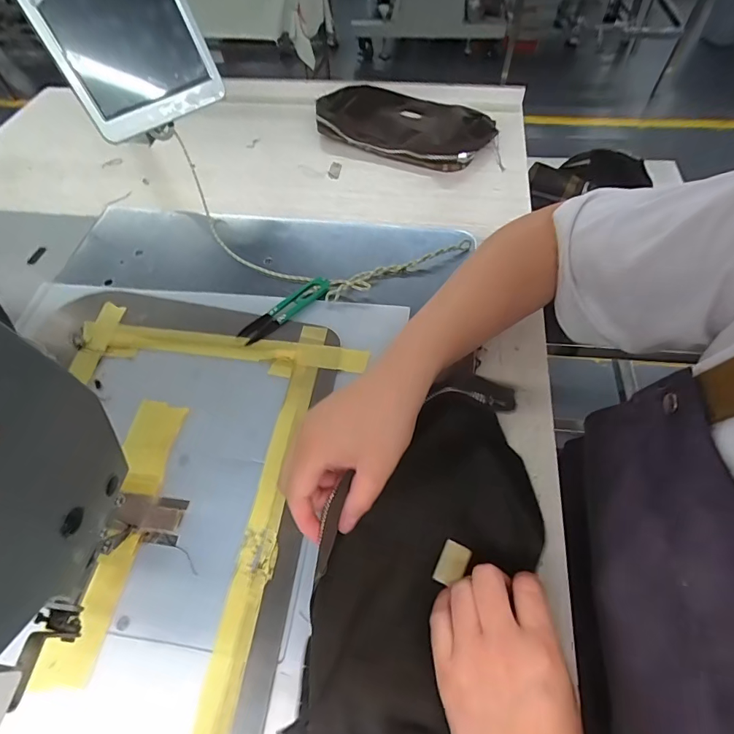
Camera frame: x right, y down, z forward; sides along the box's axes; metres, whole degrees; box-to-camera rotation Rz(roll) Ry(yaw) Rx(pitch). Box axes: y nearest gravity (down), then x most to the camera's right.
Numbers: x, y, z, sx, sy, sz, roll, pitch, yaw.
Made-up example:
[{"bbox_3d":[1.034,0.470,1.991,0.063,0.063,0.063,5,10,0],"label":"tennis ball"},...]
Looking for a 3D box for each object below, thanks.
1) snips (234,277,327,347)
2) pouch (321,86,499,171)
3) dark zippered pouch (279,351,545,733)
[{"bbox_3d":[-0.083,-0.060,0.435,0.102,0.008,0.025,-39,64,-20],"label":"snips"},{"bbox_3d":[0.057,-0.359,0.623,0.252,0.024,0.148,24,62,17],"label":"pouch"},{"bbox_3d":[0.042,0.121,0.286,0.132,0.050,0.254,23,61,16],"label":"dark zippered pouch"}]

